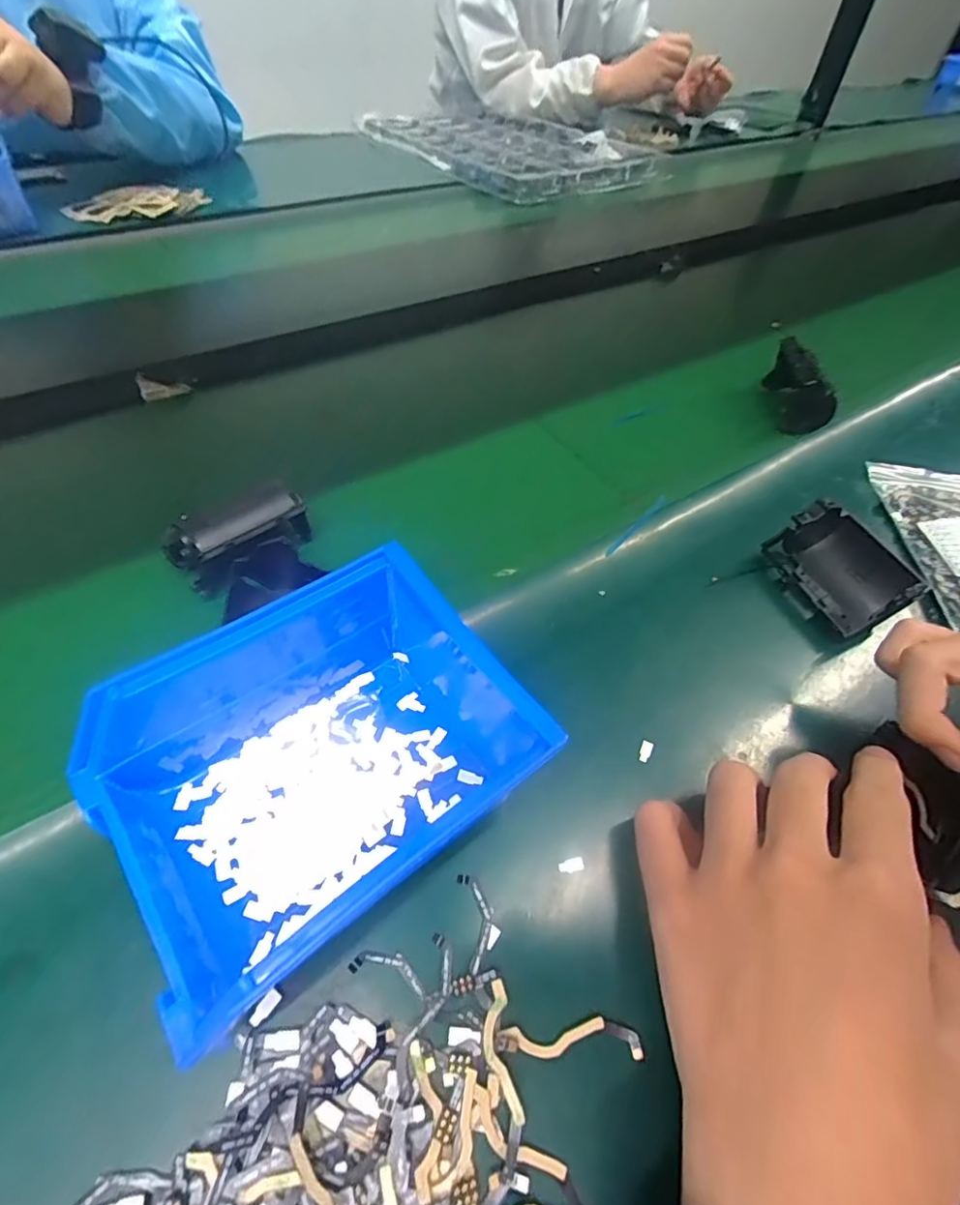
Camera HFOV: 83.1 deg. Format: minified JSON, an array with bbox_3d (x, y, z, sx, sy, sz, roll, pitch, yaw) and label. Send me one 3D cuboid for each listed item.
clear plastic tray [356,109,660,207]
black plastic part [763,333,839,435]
[{"bbox_3d":[0.048,-0.735,0.883,0.333,0.040,0.459,-27,59,-23],"label":"clear plastic tray"},{"bbox_3d":[0.263,-0.176,0.440,0.040,0.046,0.070,10,52,3],"label":"black plastic part"}]

